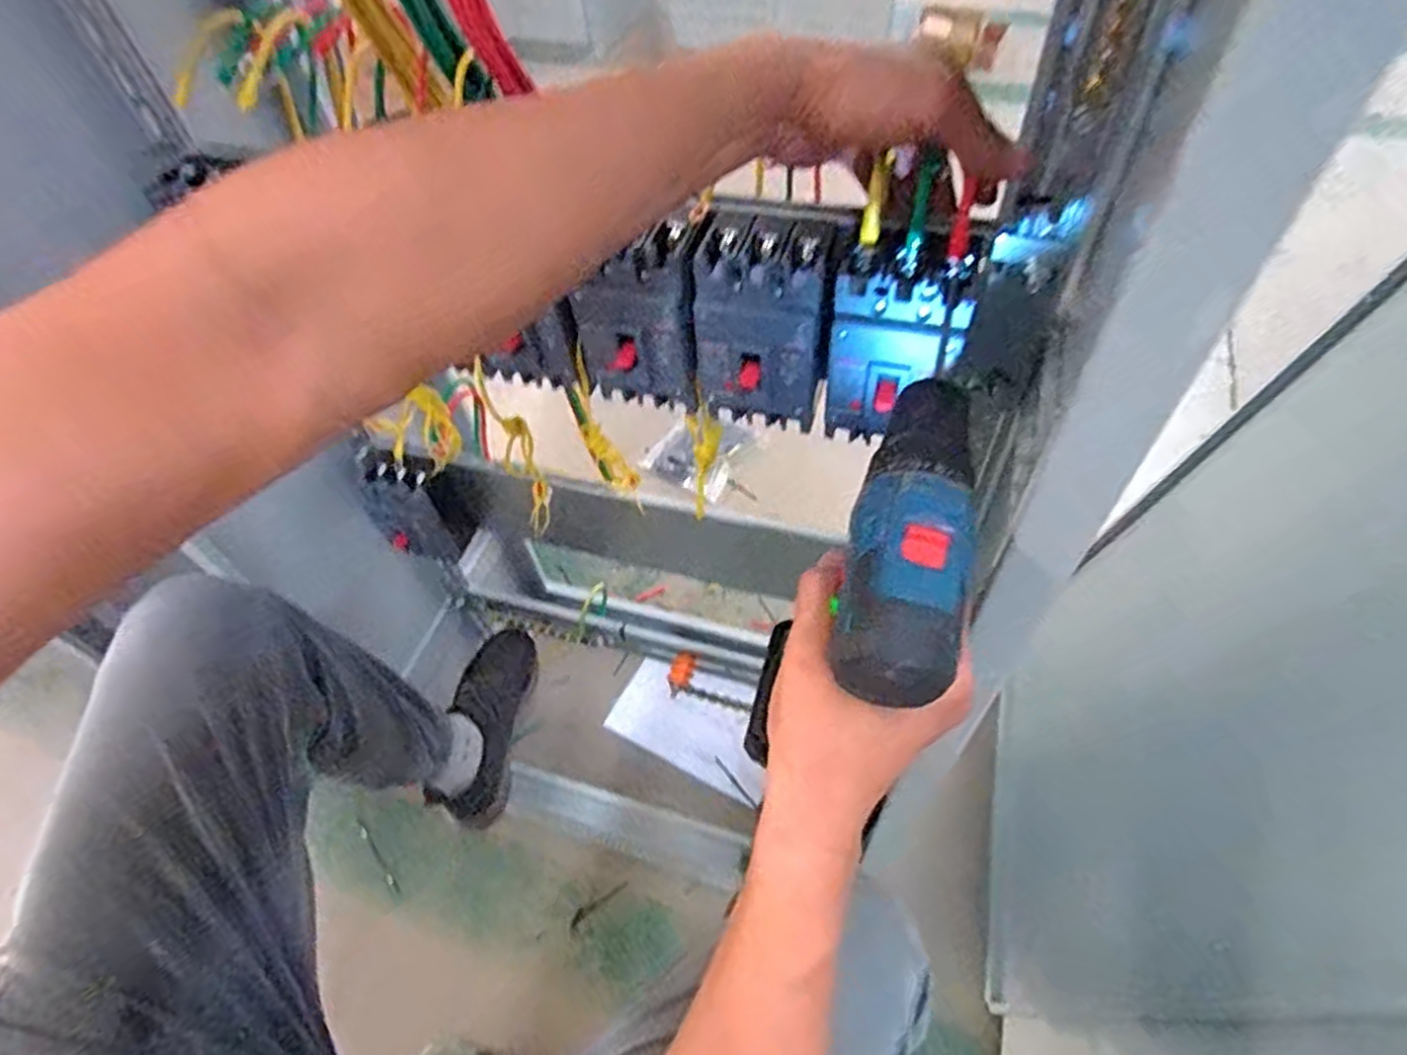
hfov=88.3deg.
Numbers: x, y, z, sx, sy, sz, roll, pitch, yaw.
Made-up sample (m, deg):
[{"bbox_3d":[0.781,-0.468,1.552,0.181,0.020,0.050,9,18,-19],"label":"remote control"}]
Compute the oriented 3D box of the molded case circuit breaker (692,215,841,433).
[{"bbox_3d":[0.038,-0.124,0.470,0.081,0.124,0.067,10,55,11],"label":"molded case circuit breaker"}]

